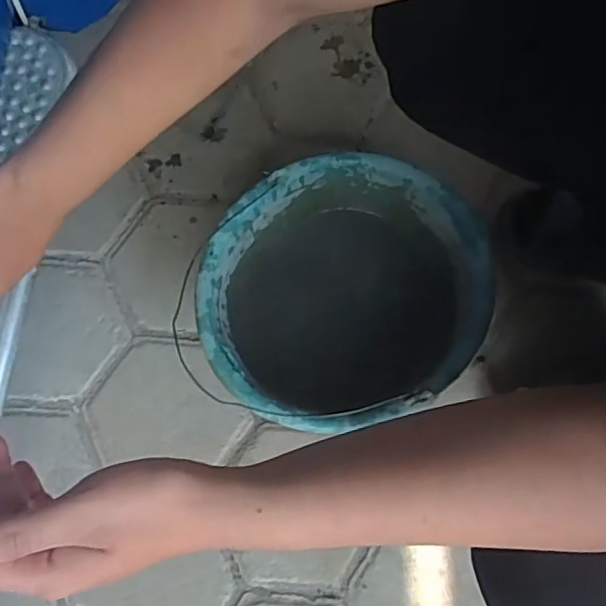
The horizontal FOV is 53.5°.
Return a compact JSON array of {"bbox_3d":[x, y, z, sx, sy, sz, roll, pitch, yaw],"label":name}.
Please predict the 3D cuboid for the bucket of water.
[{"bbox_3d":[0.045,-0.006,0.718,0.315,0.230,0.259,-10,75,-4],"label":"bucket of water"}]

